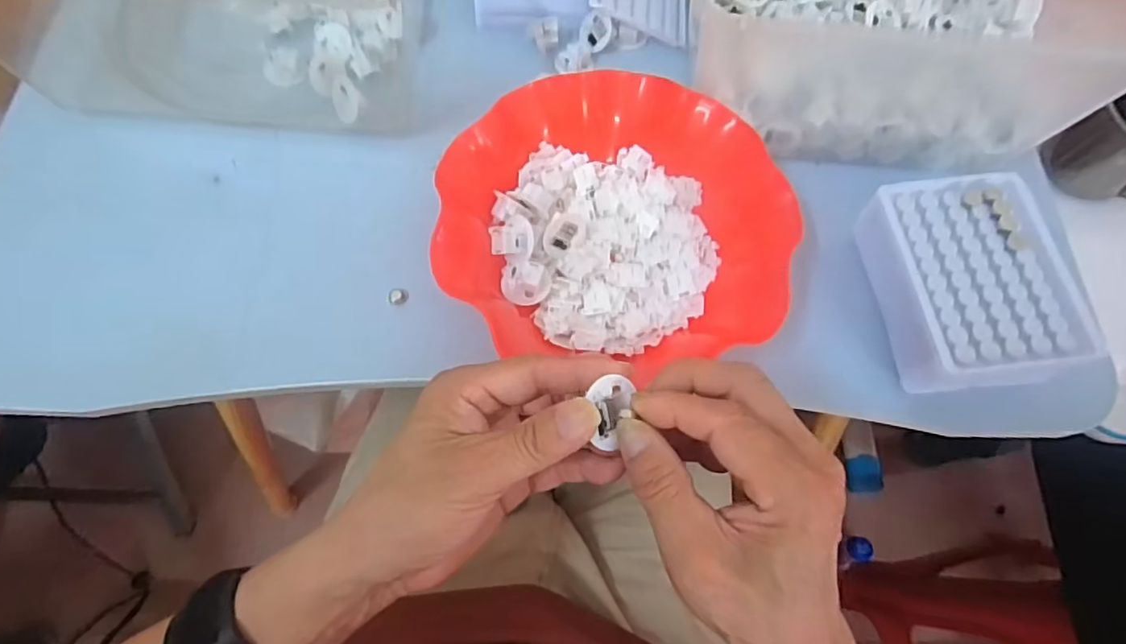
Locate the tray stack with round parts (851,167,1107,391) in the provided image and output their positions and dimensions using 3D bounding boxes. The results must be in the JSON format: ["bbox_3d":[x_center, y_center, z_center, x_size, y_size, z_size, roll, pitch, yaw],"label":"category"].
[{"bbox_3d":[0.258,-0.027,0.393,0.105,0.059,0.133,-6,68,-5],"label":"tray stack with round parts"}]

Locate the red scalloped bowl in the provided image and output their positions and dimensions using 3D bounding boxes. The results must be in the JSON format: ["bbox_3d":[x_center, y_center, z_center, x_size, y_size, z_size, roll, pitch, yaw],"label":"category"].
[{"bbox_3d":[0.030,-0.064,0.402,0.220,0.059,0.201,1,68,-3],"label":"red scalloped bowl"}]

